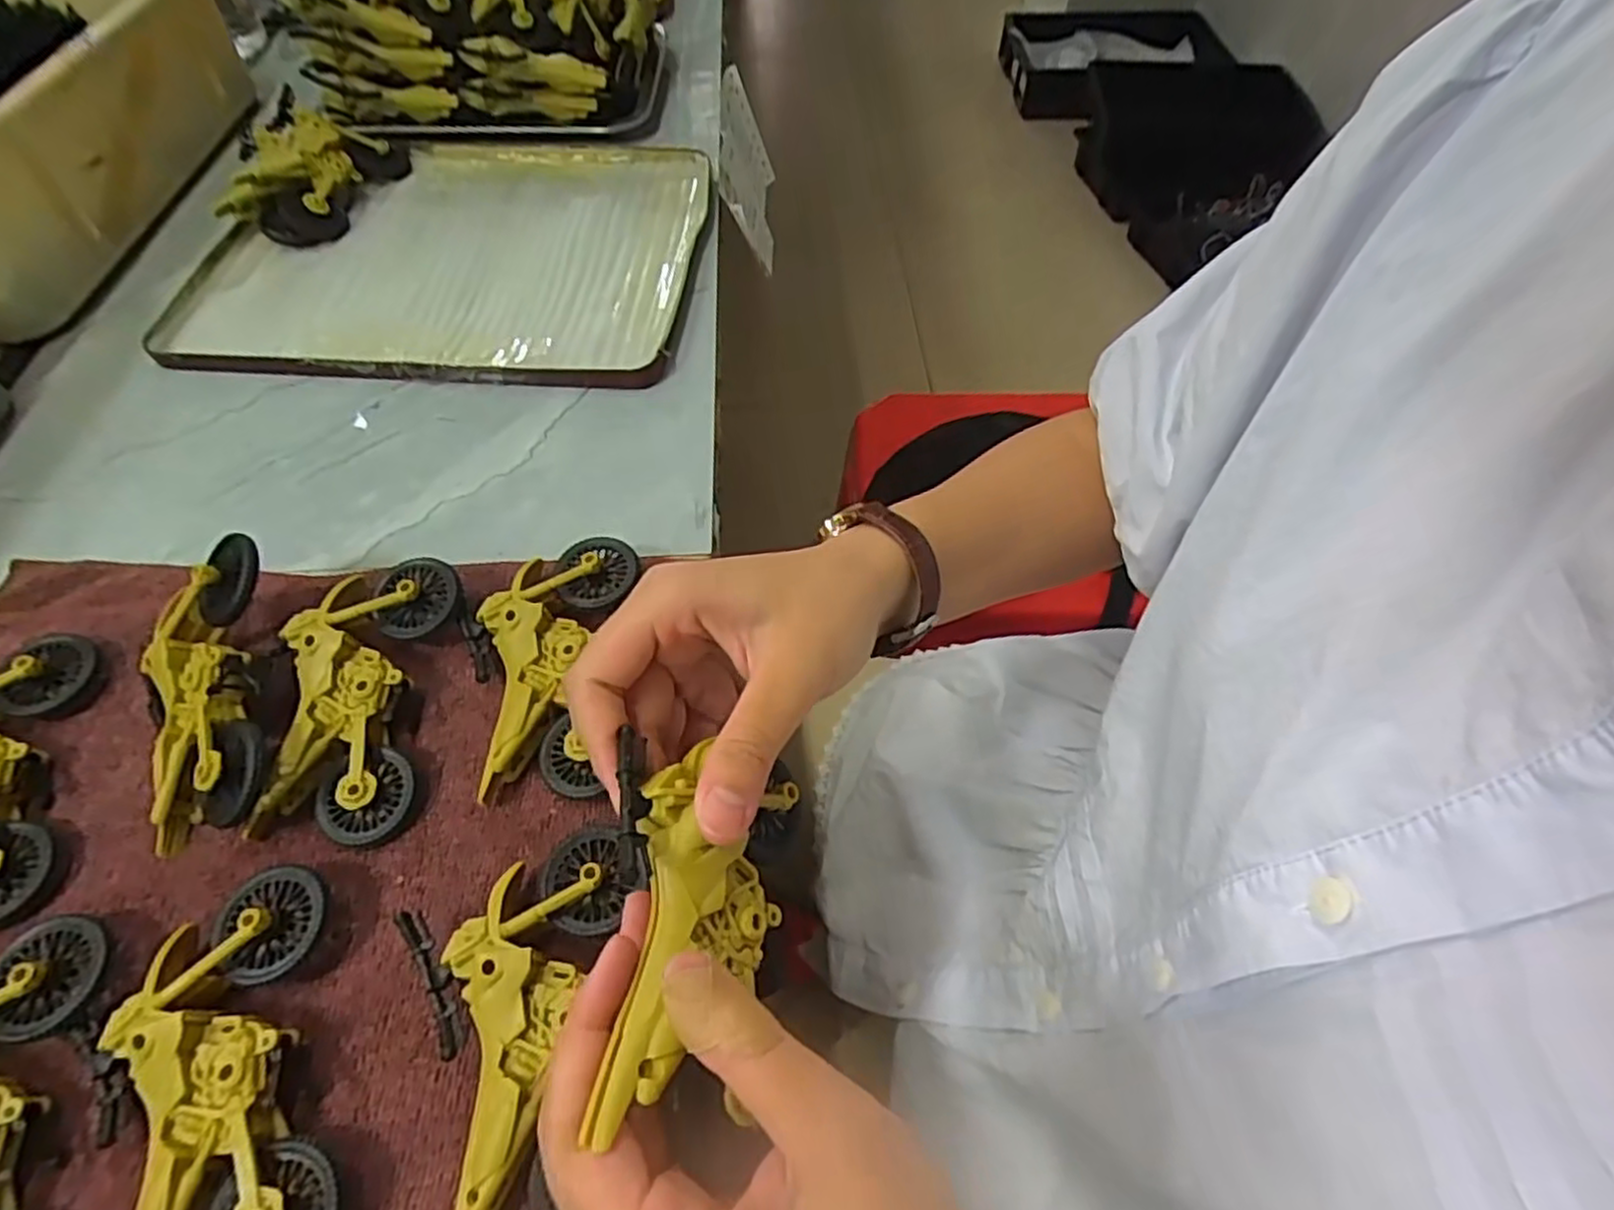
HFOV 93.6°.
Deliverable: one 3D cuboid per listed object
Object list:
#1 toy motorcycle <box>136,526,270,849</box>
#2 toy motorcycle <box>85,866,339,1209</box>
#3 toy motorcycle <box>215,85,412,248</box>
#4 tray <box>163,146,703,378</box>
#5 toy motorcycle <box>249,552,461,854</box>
[{"bbox_3d":[-0.232,0.028,0.295,0.055,0.026,0.122,-29,64,11],"label":"toy motorcycle"},{"bbox_3d":[-0.183,0.145,0.231,0.065,0.022,0.112,-15,58,-12],"label":"toy motorcycle"},{"bbox_3d":[-0.331,-0.287,0.494,0.084,0.045,0.114,11,57,5],"label":"toy motorcycle"},{"bbox_3d":[-0.219,-0.227,0.487,0.291,0.022,0.235,1,56,-1],"label":"tray"},{"bbox_3d":[-0.179,0.034,0.301,0.058,0.029,0.112,2,56,0],"label":"toy motorcycle"}]

